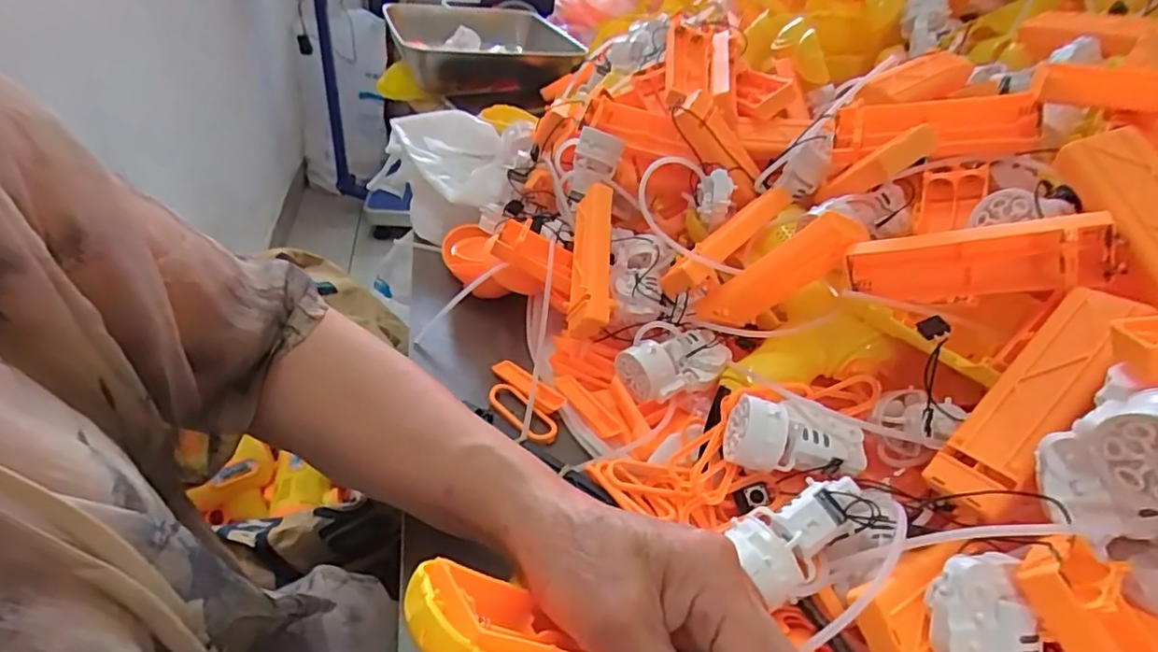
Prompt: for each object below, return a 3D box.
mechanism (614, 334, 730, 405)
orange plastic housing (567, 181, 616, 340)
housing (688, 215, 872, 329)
[{"bbox_3d":[0.060,0.026,0.384,0.064,0.028,0.032,-11,40,-24],"label":"mechanism"},{"bbox_3d":[0.009,-0.048,0.418,0.025,0.037,0.112,5,60,-4],"label":"orange plastic housing"},{"bbox_3d":[0.118,-0.029,0.368,0.032,0.108,0.019,49,41,-4],"label":"housing"}]

